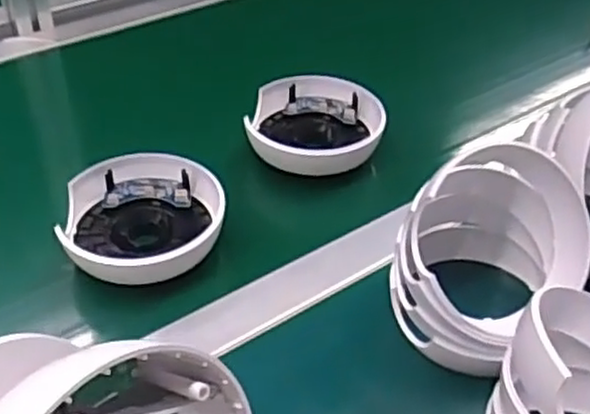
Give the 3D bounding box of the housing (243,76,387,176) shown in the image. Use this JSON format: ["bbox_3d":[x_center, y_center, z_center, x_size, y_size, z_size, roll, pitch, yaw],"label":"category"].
[{"bbox_3d":[0.016,-0.068,0.621,0.117,0.039,0.108,-5,41,-8],"label":"housing"}]

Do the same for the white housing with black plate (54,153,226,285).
[{"bbox_3d":[-0.110,0.006,0.526,0.114,0.039,0.091,-3,41,-5],"label":"white housing with black plate"}]

